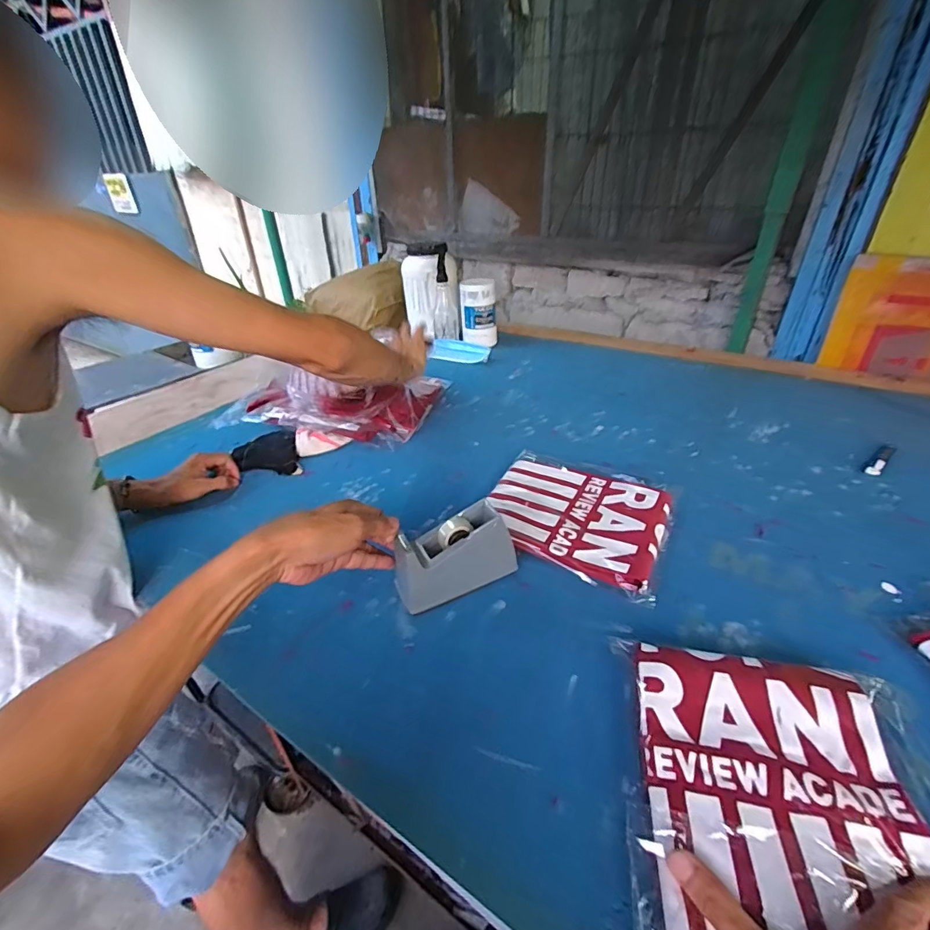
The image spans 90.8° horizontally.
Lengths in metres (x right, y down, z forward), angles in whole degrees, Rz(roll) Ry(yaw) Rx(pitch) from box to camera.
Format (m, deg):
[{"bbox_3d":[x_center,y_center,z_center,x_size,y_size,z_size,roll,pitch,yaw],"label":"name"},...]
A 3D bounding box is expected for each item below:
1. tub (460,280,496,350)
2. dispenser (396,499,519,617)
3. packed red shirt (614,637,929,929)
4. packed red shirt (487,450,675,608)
[{"bbox_3d":[0.039,-0.419,1.283,0.097,0.171,0.096,0,32,4],"label":"tub"},{"bbox_3d":[-0.012,0.103,0.530,0.134,0.082,0.052,-16,35,-20],"label":"dispenser"},{"bbox_3d":[0.241,0.248,0.337,0.229,0.023,0.232,6,33,13],"label":"packed red shirt"},{"bbox_3d":[0.154,0.063,0.644,0.243,0.025,0.240,14,36,25],"label":"packed red shirt"}]

